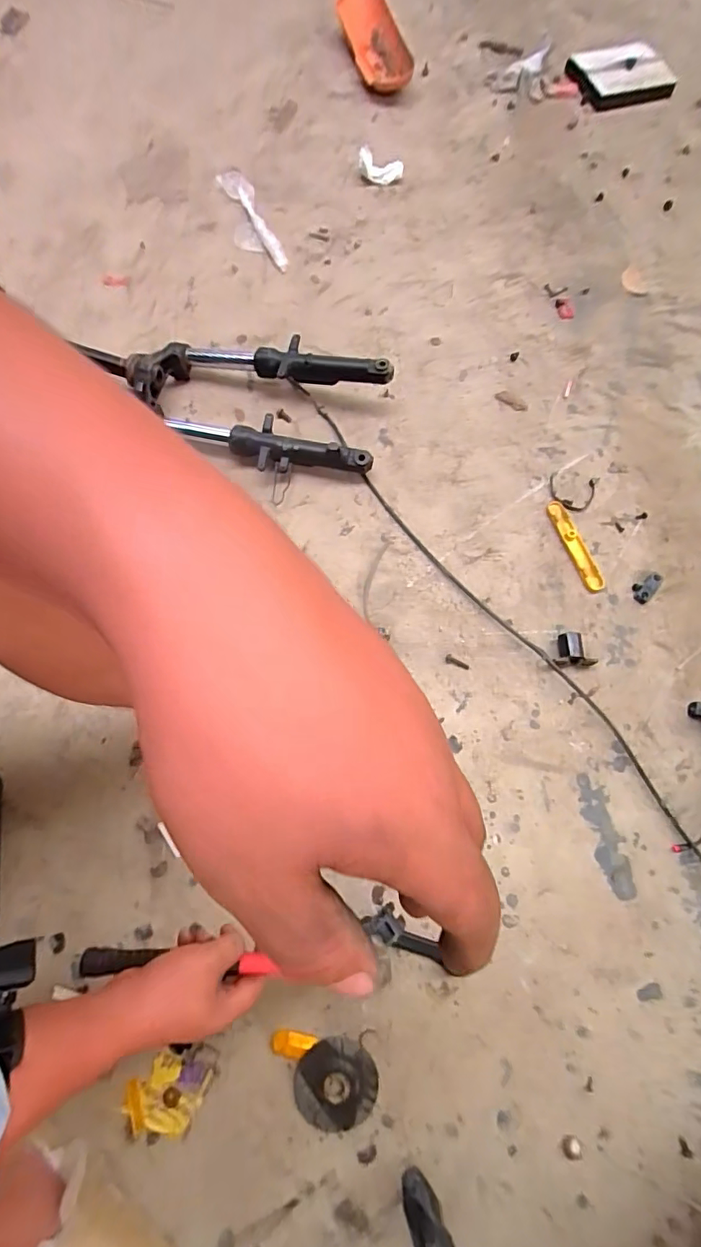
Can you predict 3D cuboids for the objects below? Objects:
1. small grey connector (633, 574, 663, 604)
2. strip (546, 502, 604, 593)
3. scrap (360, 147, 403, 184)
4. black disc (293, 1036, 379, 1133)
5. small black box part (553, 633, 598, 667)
[{"bbox_3d":[0.435,-0.052,0.741,0.052,0.011,0.028,-35,75,-12],"label":"small grey connector"},{"bbox_3d":[0.338,-0.117,0.762,0.031,0.010,0.153,-18,72,-7],"label":"strip"},{"bbox_3d":[0.061,-0.893,0.996,0.091,0.036,0.032,-1,70,-23],"label":"scrap"},{"bbox_3d":[-0.016,0.505,0.554,0.088,0.015,0.086,0,71,-1],"label":"black disc"},{"bbox_3d":[0.307,0.036,0.701,0.055,0.022,0.046,-2,71,-1],"label":"small black box part"}]

